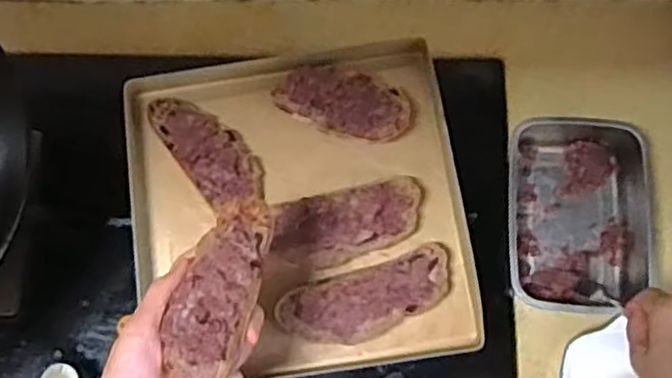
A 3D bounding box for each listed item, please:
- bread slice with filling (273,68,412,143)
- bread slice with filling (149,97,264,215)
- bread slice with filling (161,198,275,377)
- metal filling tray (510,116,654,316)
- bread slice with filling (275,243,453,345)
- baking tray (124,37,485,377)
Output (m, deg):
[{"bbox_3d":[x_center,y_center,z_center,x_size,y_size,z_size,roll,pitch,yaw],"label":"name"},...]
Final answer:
[{"bbox_3d":[0.007,-0.079,0.626,0.117,0.018,0.062,20,70,11],"label":"bread slice with filling"},{"bbox_3d":[-0.115,-0.037,0.632,0.057,0.030,0.130,-39,78,-8],"label":"bread slice with filling"},{"bbox_3d":[-0.075,0.064,0.466,0.047,0.017,0.127,12,61,5],"label":"bread slice with filling"},{"bbox_3d":[0.232,0.021,0.676,0.133,0.059,0.193,3,76,2],"label":"metal filling tray"},{"bbox_3d":[0.028,0.093,0.586,0.147,0.026,0.054,-18,76,-3],"label":"bread slice with filling"},{"bbox_3d":[-0.035,0.013,0.620,0.282,0.046,0.287,-8,75,-1],"label":"baking tray"}]

